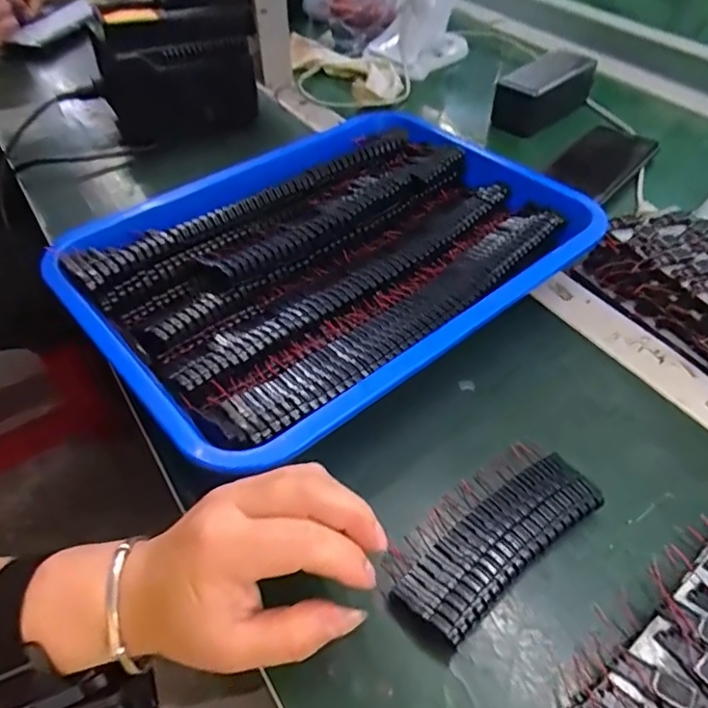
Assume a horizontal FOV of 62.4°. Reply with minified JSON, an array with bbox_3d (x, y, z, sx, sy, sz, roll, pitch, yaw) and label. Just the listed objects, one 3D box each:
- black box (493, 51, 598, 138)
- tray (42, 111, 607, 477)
[{"bbox_3d":[0.209,-0.288,0.641,0.059,0.046,0.123,33,55,27],"label":"black box"},{"bbox_3d":[-0.012,-0.076,0.442,0.365,0.048,0.266,-33,55,-26],"label":"tray"}]

